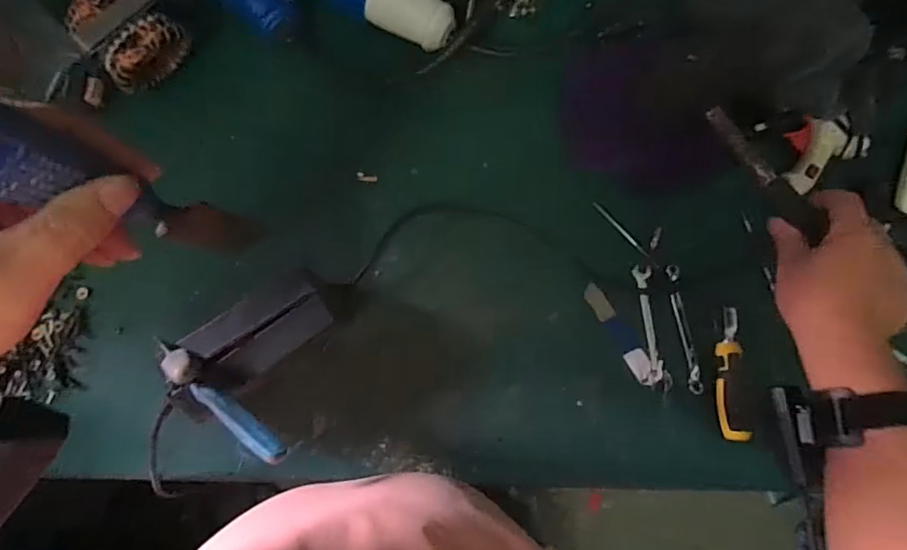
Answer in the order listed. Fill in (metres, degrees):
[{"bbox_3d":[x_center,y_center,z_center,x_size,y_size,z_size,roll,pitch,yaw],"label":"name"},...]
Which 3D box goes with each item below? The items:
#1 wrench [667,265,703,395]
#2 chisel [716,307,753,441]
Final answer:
[{"bbox_3d":[0.220,0.050,0.503,0.012,0.005,0.121,-5,78,-2],"label":"wrench"},{"bbox_3d":[0.258,0.090,0.488,0.024,0.014,0.118,5,78,0],"label":"chisel"}]

